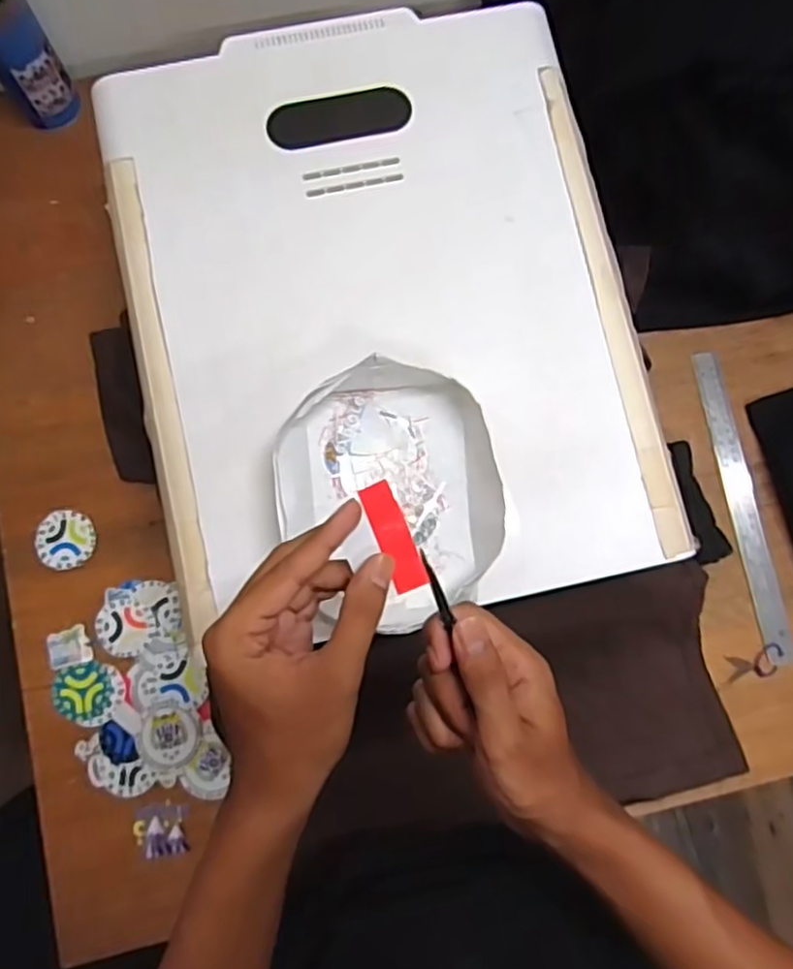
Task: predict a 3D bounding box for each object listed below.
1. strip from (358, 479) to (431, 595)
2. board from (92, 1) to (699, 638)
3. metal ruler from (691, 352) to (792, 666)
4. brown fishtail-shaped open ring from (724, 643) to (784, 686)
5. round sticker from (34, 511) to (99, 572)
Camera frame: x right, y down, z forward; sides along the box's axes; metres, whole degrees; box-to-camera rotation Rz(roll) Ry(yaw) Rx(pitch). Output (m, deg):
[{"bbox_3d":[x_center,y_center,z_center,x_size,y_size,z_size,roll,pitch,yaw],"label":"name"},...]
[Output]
[{"bbox_3d":[-0.001,0.027,0.363,0.017,0.004,0.058,-24,96,-6],"label":"strip"},{"bbox_3d":[-0.012,-0.150,0.572,0.396,0.026,0.501,-13,80,-4],"label":"board"},{"bbox_3d":[0.353,0.019,0.715,0.030,0.005,0.320,-10,80,4],"label":"metal ruler"},{"bbox_3d":[0.352,0.176,0.689,0.061,0.005,0.028,-14,80,-4],"label":"brown fishtail-shaped open ring"},{"bbox_3d":[-0.328,0.055,0.694,0.054,0.005,0.057,2,79,-12],"label":"round sticker"}]

